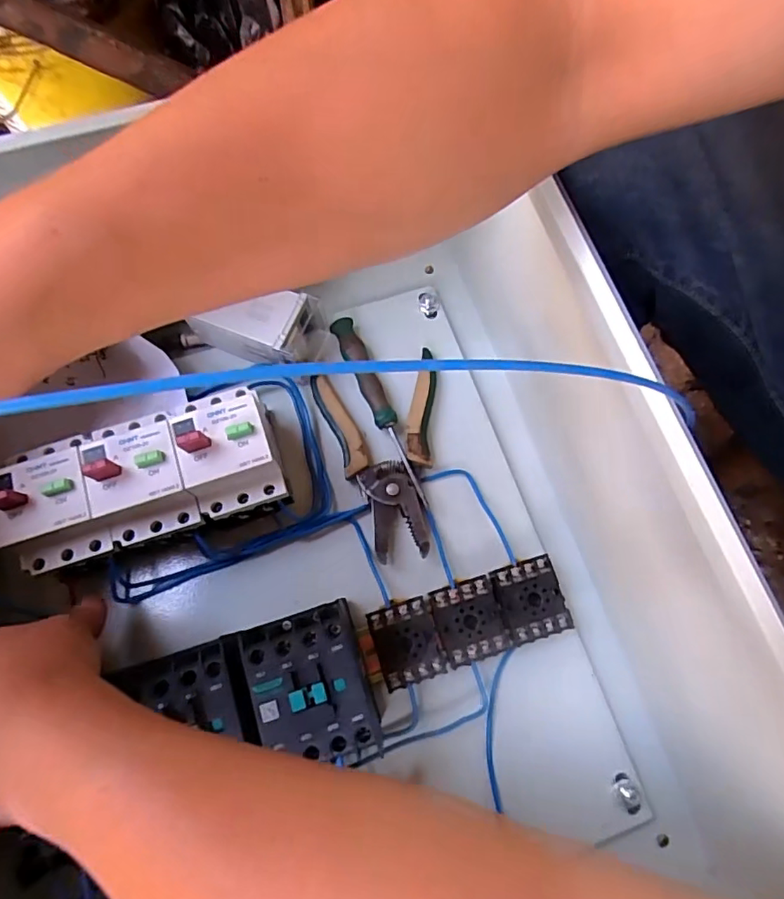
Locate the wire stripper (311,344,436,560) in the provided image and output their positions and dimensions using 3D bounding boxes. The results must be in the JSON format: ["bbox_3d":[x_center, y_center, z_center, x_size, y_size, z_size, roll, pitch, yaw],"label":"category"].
[{"bbox_3d":[-0.002,0.005,0.399,0.090,0.012,0.143,-10,72,-6],"label":"wire stripper"}]

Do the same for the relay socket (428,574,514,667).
[{"bbox_3d":[0.052,0.116,0.372,0.045,0.032,0.050,-17,73,-8],"label":"relay socket"}]

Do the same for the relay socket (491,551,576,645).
[{"bbox_3d":[0.093,0.103,0.375,0.043,0.028,0.050,-15,72,-8],"label":"relay socket"}]

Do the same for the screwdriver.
[{"bbox_3d":[-0.008,-0.032,0.404,0.017,0.020,0.150,-24,74,-10],"label":"screwdriver"}]

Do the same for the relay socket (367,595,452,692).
[{"bbox_3d":[0.011,0.126,0.359,0.043,0.017,0.050,-15,72,-8],"label":"relay socket"}]

